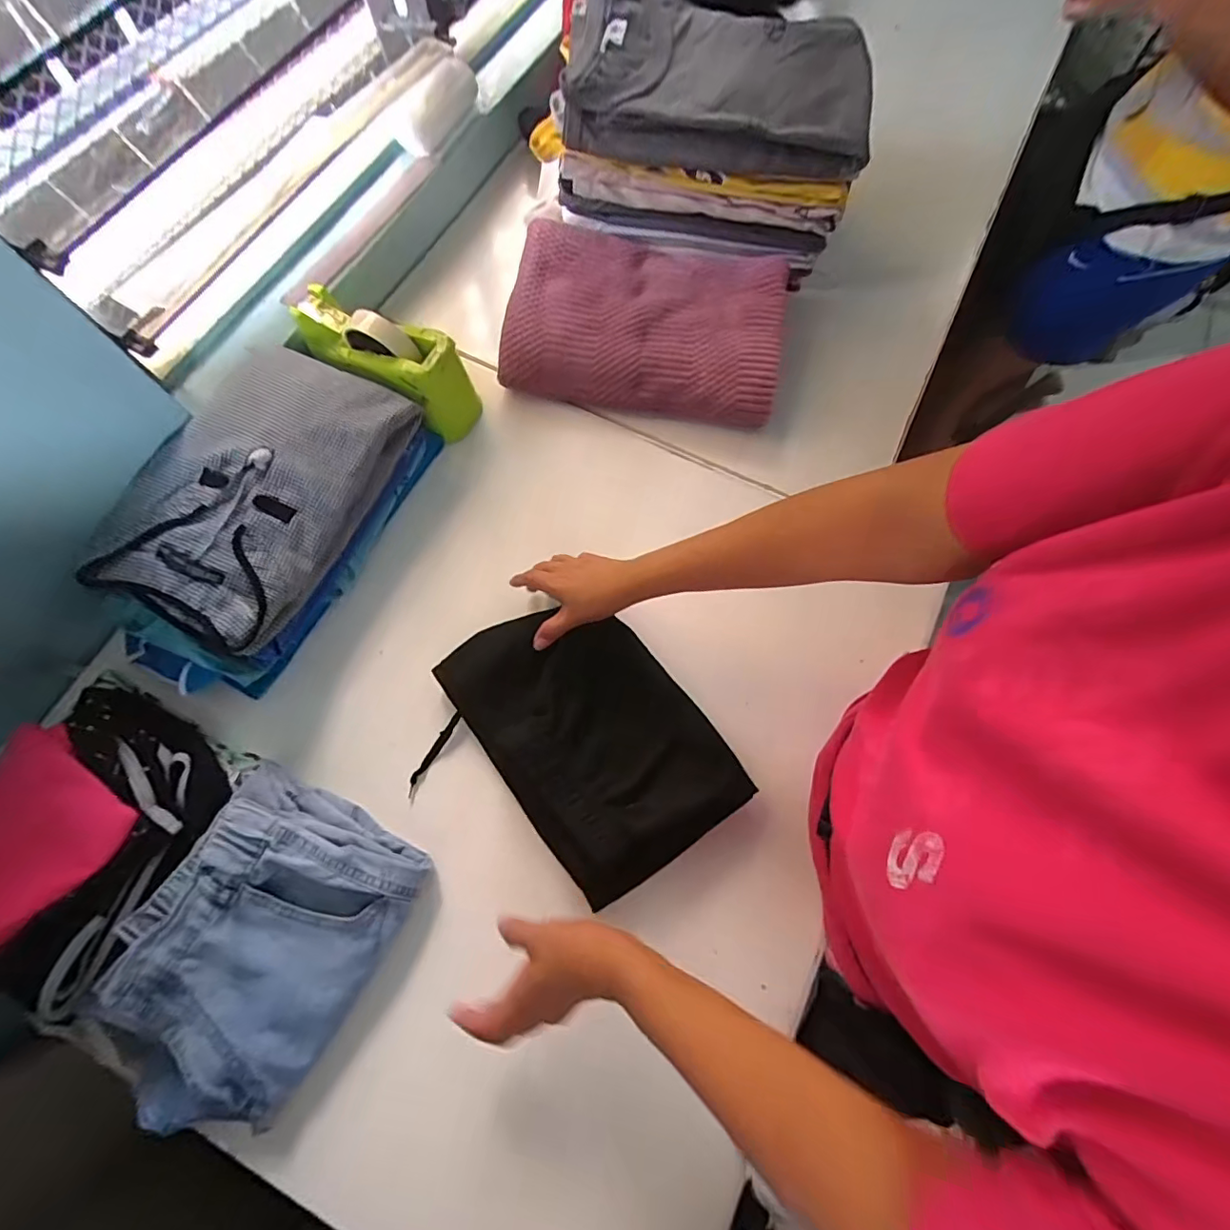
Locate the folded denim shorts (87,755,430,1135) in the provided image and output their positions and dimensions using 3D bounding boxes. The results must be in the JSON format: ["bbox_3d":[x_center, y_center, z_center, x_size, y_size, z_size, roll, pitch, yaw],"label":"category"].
[{"bbox_3d":[-0.304,0.287,0.452,0.185,0.077,0.253,24,74,6],"label":"folded denim shorts"}]

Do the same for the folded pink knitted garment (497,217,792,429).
[{"bbox_3d":[0.040,-0.363,0.666,0.325,0.079,0.218,8,73,1],"label":"folded pink knitted garment"}]

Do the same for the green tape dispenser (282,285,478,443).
[{"bbox_3d":[-0.266,-0.295,0.611,0.207,0.110,0.075,32,75,8],"label":"green tape dispenser"}]

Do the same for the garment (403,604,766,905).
[{"bbox_3d":[-0.029,0.111,0.519,0.197,0.045,0.287,-40,78,-12],"label":"garment"}]

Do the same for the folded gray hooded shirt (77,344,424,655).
[{"bbox_3d":[-0.366,-0.137,0.543,0.201,0.049,0.304,24,74,6],"label":"folded gray hooded shirt"}]

